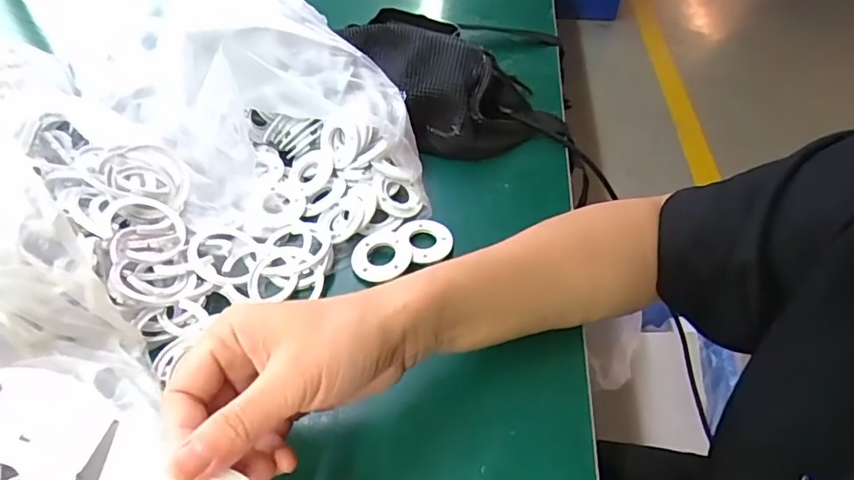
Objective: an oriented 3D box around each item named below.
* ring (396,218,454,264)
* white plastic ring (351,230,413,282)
[{"bbox_3d":[0.000,-0.001,0.411,0.038,0.007,0.043,-20,50,-20],"label":"ring"},{"bbox_3d":[-0.033,0.009,0.395,0.045,0.005,0.044,1,46,-1],"label":"white plastic ring"}]

